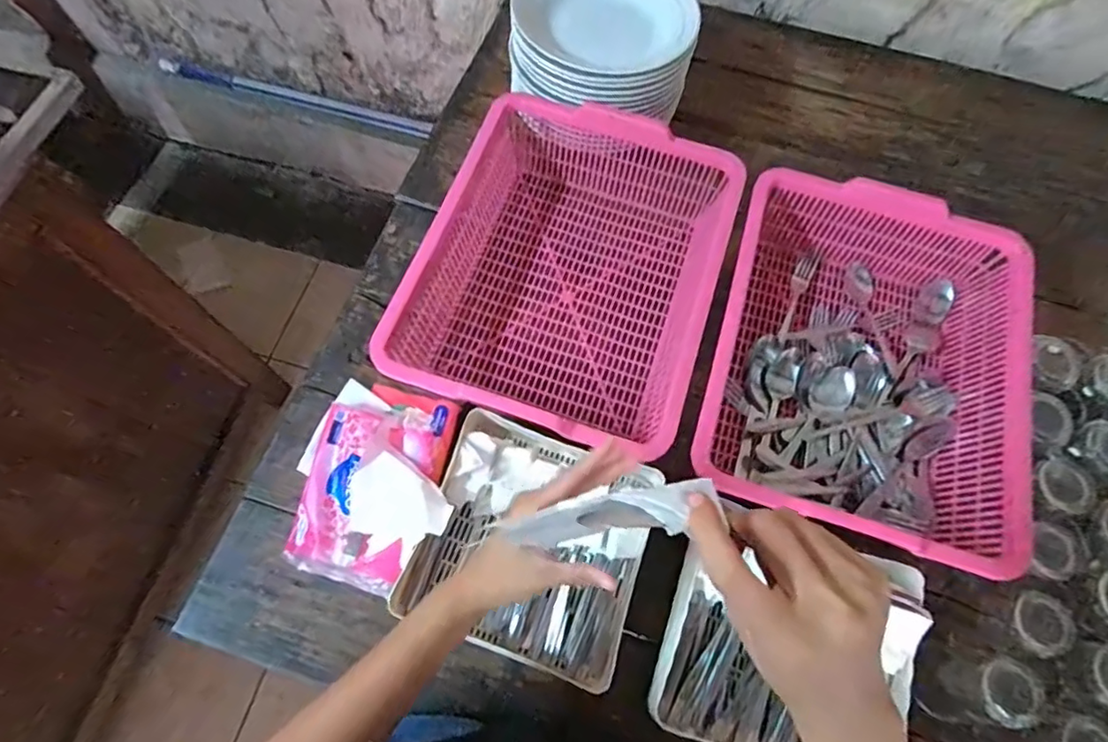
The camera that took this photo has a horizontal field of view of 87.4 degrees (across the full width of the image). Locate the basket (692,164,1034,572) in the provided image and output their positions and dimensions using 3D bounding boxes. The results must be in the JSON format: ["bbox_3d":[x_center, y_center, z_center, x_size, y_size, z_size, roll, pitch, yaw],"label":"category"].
[{"bbox_3d":[0.325,-0.016,0.628,0.298,0.105,0.371,18,68,5],"label":"basket"}]

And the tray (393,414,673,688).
[{"bbox_3d":[-0.019,0.170,0.580,0.213,0.046,0.213,20,68,6],"label":"tray"}]

